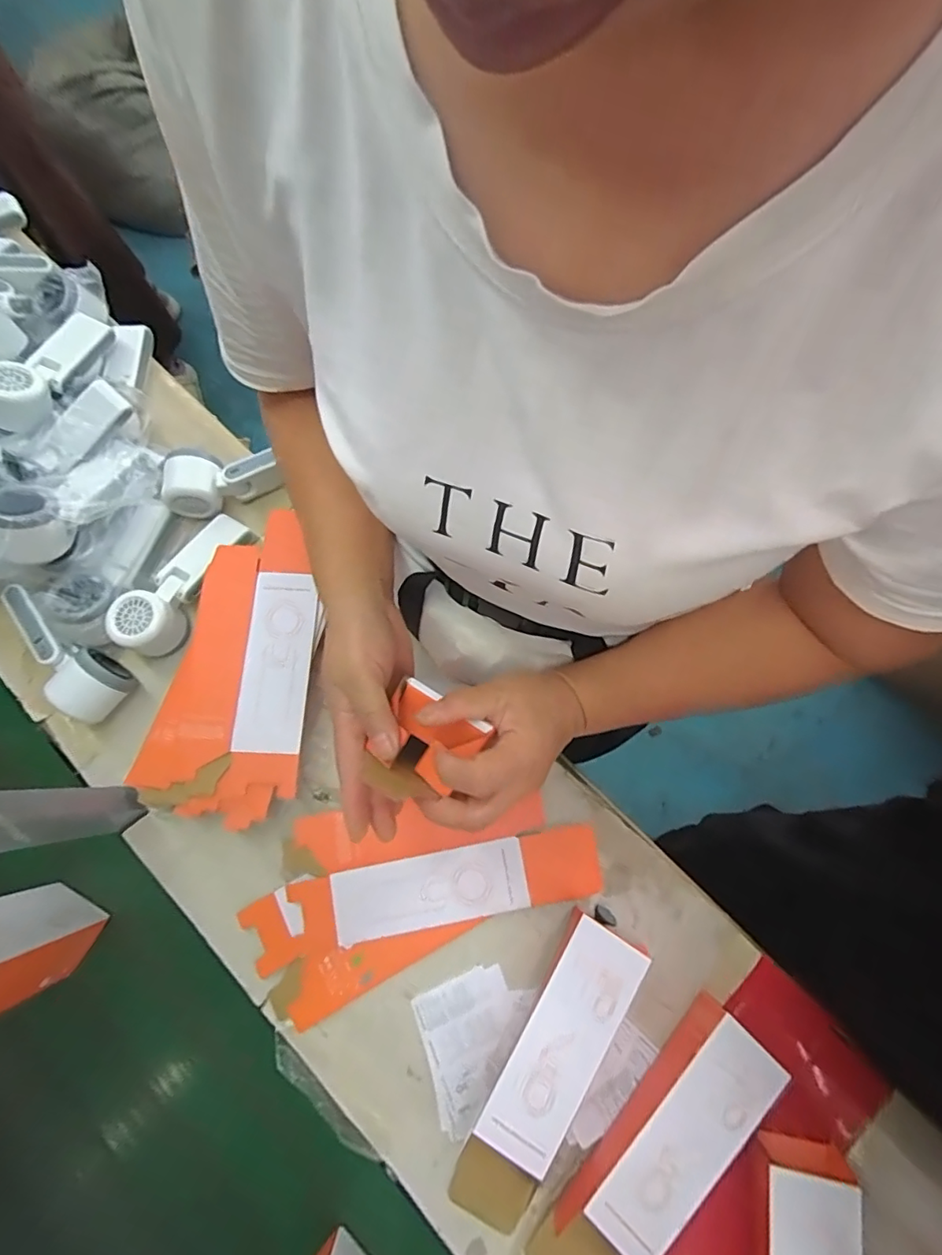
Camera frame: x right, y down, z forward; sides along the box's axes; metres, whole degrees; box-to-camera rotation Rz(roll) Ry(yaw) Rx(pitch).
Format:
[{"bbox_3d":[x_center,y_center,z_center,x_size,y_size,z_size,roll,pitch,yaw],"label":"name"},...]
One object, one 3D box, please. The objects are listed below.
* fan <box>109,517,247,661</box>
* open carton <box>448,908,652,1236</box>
[{"bbox_3d":[-0.295,-0.048,0.564,0.049,0.047,0.163,30,76,8],"label":"fan"},{"bbox_3d":[0.058,0.361,0.447,0.073,0.057,0.245,27,76,7],"label":"open carton"}]

